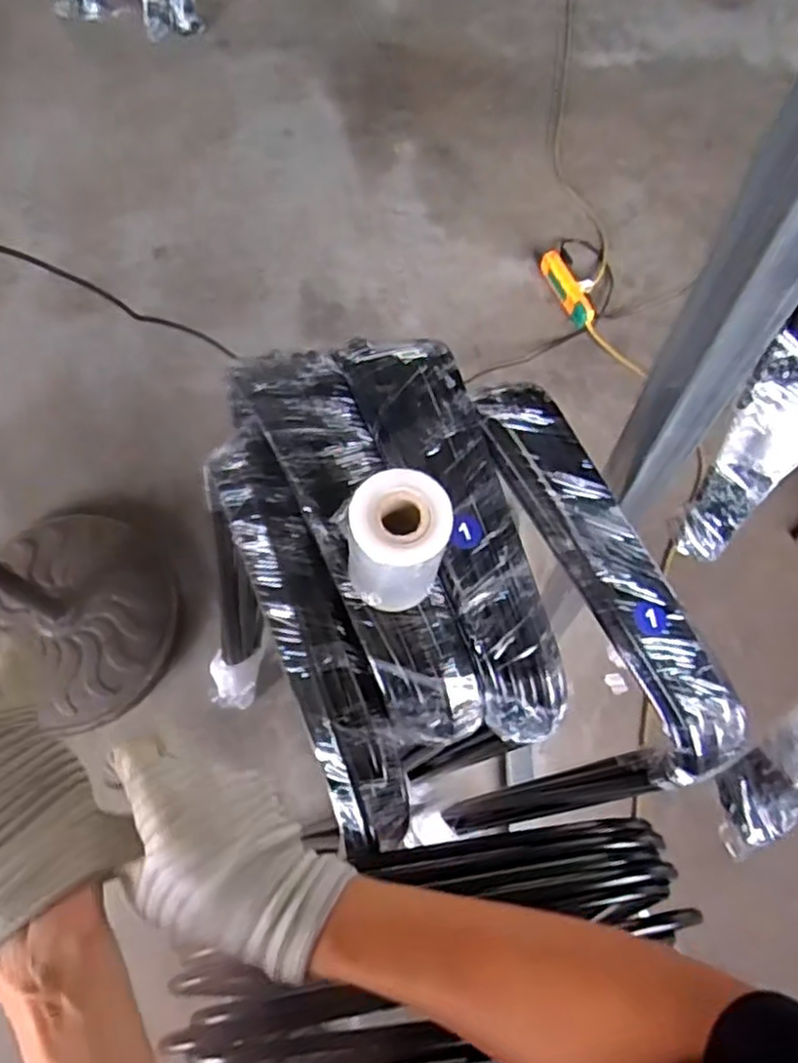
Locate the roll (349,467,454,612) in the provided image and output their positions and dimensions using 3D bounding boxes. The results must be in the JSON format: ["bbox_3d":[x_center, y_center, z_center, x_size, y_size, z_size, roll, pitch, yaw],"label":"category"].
[{"bbox_3d":[-0.001,0.009,0.458,0.056,0.106,0.055,0,68,1],"label":"roll"}]

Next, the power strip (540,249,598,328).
[{"bbox_3d":[0.379,-0.544,1.628,0.054,0.034,0.204,-21,69,-7],"label":"power strip"}]

